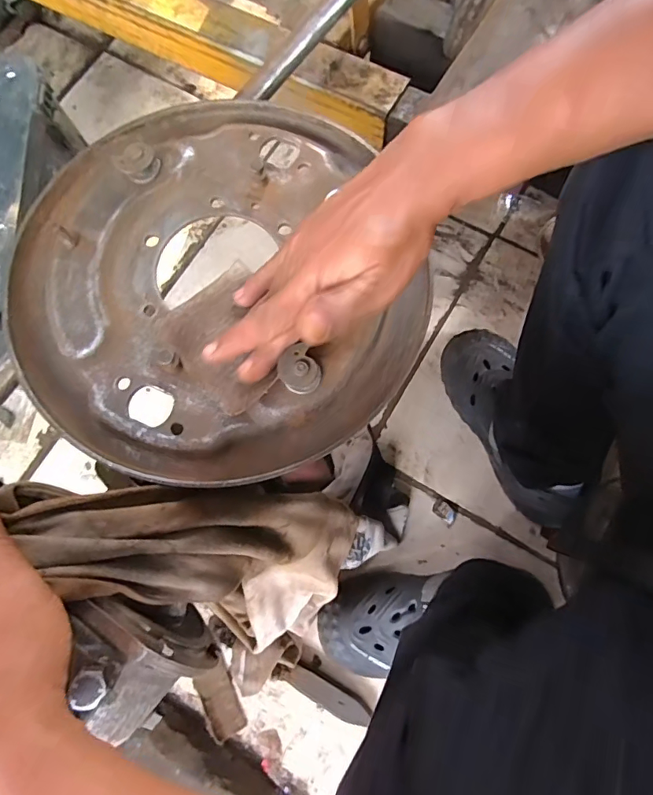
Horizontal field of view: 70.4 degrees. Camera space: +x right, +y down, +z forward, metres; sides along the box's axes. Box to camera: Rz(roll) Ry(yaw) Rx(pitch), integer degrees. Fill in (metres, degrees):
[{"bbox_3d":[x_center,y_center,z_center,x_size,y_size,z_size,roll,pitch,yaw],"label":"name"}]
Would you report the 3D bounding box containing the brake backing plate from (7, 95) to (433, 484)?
[{"bbox_3d":[-0.085,-0.092,0.333,0.278,0.033,0.293,0,76,0],"label":"brake backing plate"}]

